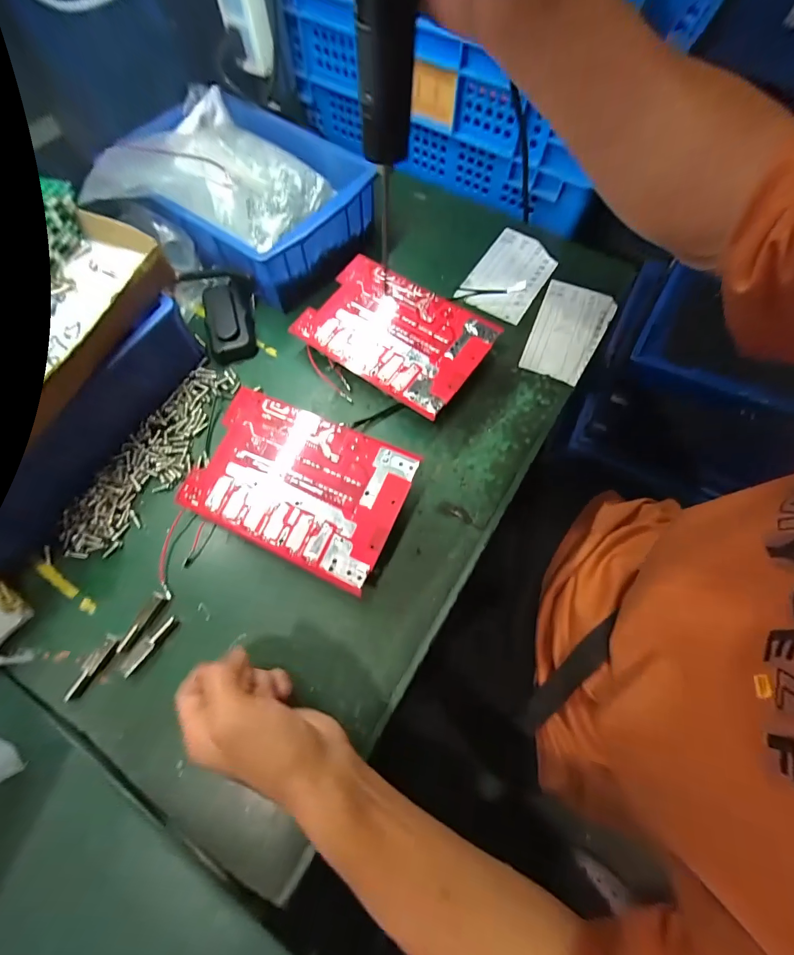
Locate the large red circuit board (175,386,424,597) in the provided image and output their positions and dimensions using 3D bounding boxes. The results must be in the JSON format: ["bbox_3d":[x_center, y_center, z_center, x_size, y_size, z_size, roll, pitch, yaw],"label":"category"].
[{"bbox_3d":[-0.092,0.007,0.359,0.194,0.055,0.128,24,69,9],"label":"large red circuit board"}]

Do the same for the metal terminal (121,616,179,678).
[{"bbox_3d":[-0.210,0.141,0.325,0.015,0.004,0.051,35,71,13],"label":"metal terminal"}]

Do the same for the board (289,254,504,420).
[{"bbox_3d":[-0.005,-0.156,0.433,0.197,0.048,0.127,35,71,13],"label":"board"}]

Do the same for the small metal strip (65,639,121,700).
[{"bbox_3d":[-0.250,0.156,0.315,0.015,0.005,0.049,30,70,11],"label":"small metal strip"}]

